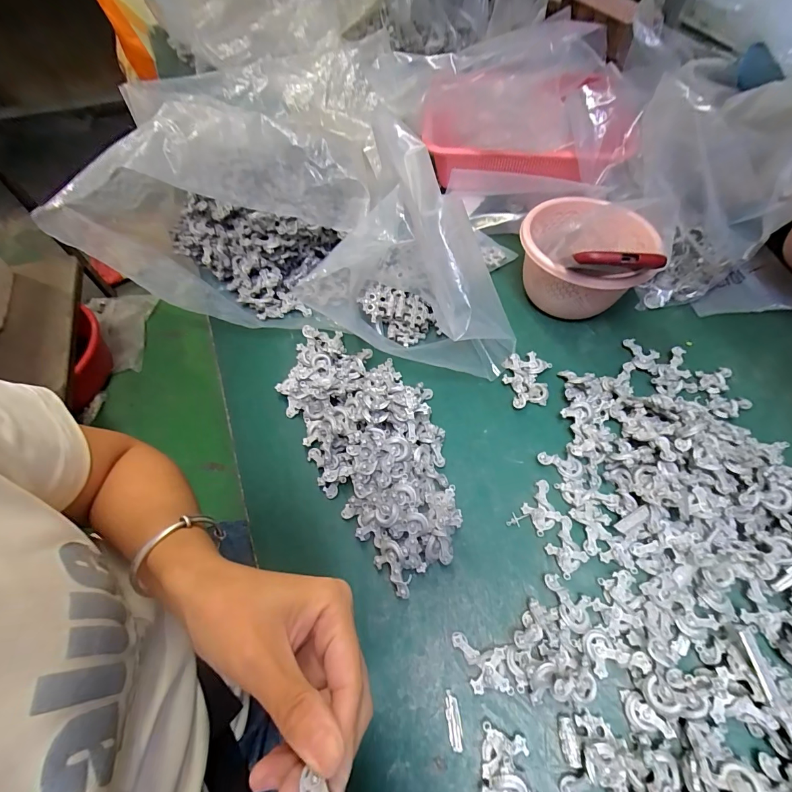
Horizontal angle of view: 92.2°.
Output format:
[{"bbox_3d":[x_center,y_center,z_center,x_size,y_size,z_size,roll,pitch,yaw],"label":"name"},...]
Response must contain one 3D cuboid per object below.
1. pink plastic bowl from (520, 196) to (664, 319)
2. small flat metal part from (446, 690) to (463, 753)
[{"bbox_3d":[0.208,-0.157,0.455,0.125,0.091,0.134,0,57,1],"label":"pink plastic bowl"},{"bbox_3d":[0.041,0.228,0.267,0.009,0.005,0.033,-5,57,-3],"label":"small flat metal part"}]

